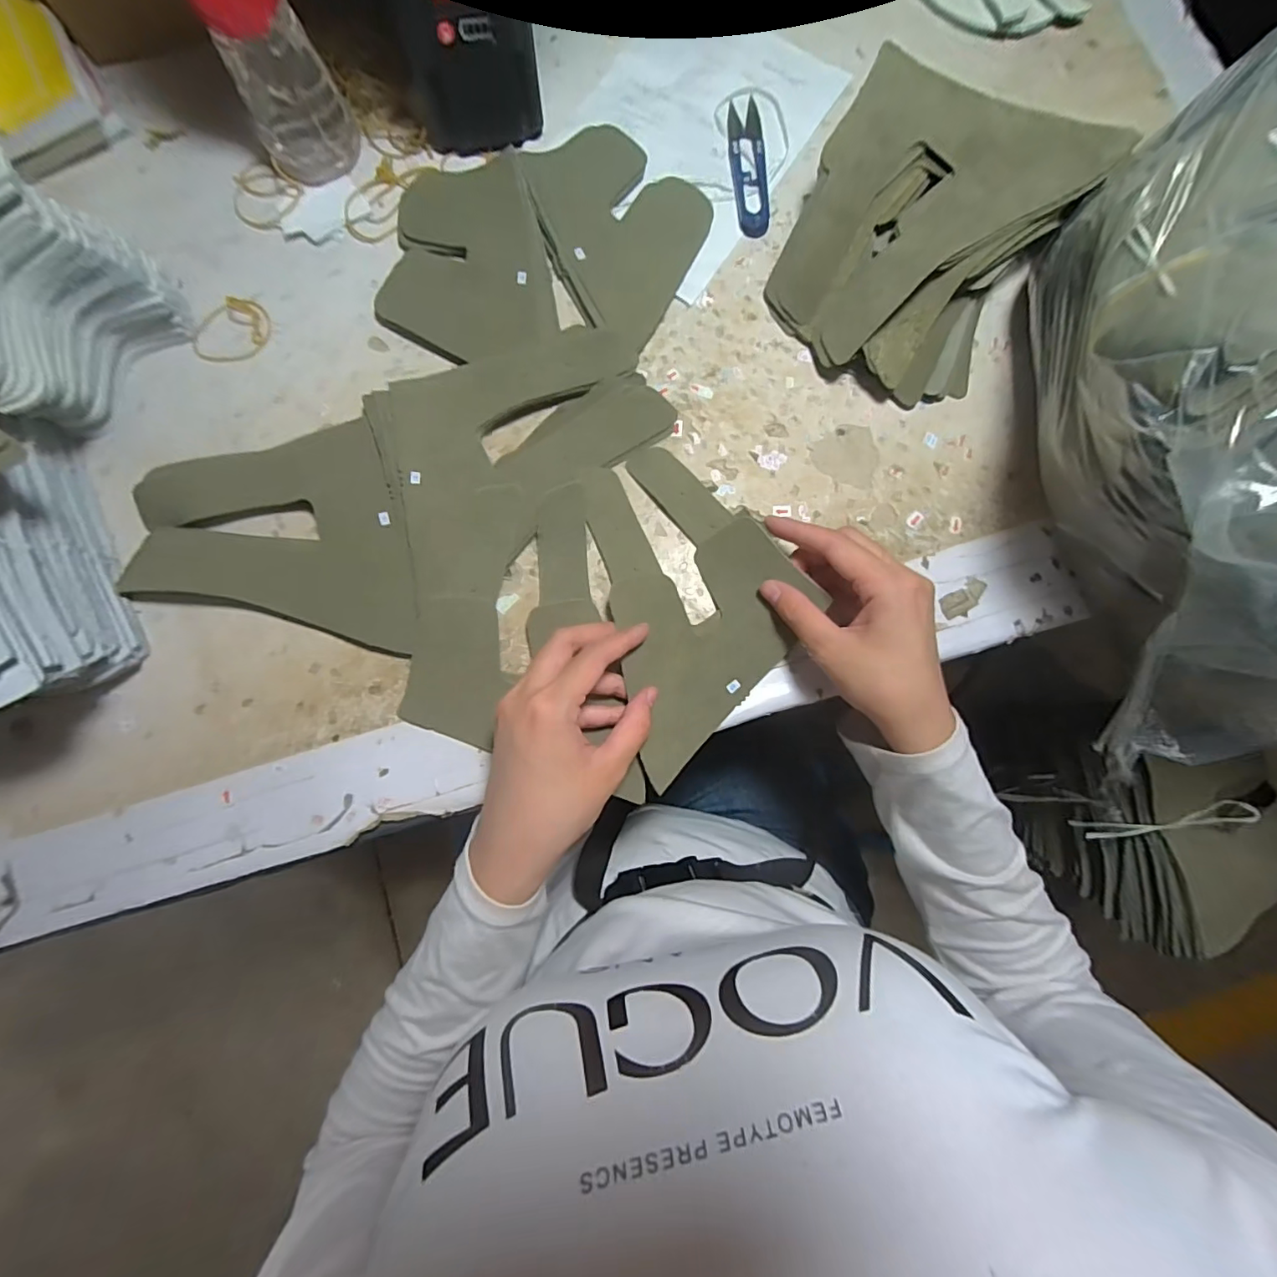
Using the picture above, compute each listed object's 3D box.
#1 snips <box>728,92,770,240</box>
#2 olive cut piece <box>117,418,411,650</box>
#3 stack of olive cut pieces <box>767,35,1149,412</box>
[{"bbox_3d":[0.075,-0.321,0.365,0.023,0.006,0.100,-3,83,-1],"label":"snips"},{"bbox_3d":[-0.220,-0.047,0.324,0.163,0.014,0.142,-14,83,-2],"label":"olive cut piece"},{"bbox_3d":[0.171,-0.242,0.329,0.141,0.057,0.164,29,84,3],"label":"stack of olive cut pieces"}]

